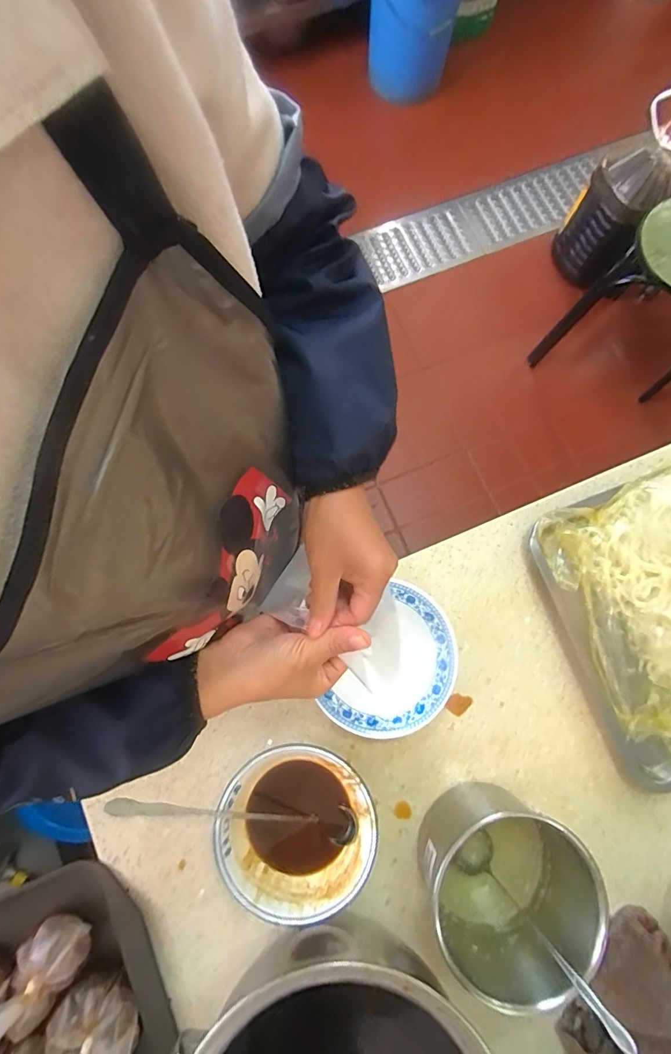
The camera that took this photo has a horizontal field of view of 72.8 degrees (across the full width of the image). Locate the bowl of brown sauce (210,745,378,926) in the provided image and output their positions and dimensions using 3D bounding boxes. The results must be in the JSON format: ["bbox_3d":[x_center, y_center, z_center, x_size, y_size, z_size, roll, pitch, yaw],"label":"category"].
[{"bbox_3d":[-0.038,0.306,0.477,0.153,0.066,0.148,0,79,-1],"label":"bowl of brown sauce"}]

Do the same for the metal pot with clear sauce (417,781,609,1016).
[{"bbox_3d":[0.166,0.352,0.452,0.137,0.116,0.135,0,79,-1],"label":"metal pot with clear sauce"}]

